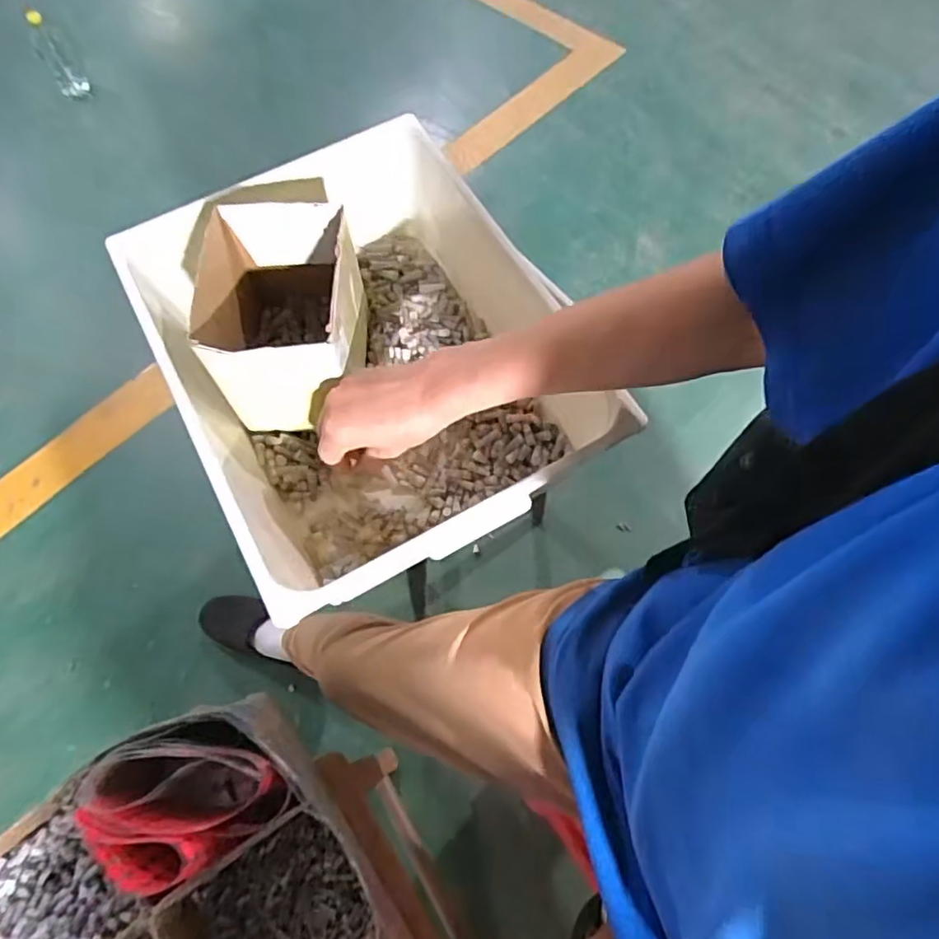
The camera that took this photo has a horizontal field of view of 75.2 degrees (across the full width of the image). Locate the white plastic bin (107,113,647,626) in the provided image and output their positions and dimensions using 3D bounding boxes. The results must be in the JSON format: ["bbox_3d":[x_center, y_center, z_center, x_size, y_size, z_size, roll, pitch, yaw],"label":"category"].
[{"bbox_3d":[-0.084,-0.089,0.505,0.286,0.131,0.364,-27,68,-11],"label":"white plastic bin"}]

